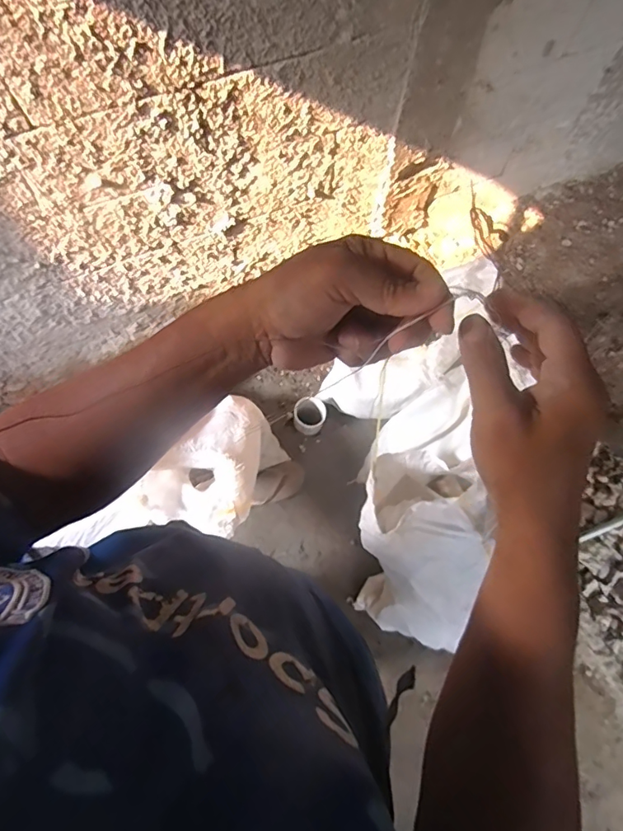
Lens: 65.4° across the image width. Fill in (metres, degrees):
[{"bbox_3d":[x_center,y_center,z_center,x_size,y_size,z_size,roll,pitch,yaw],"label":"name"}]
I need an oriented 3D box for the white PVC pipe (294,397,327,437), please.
[{"bbox_3d":[-0.004,0.006,1.457,0.093,0.130,0.089,0,73,-2],"label":"white PVC pipe"}]

